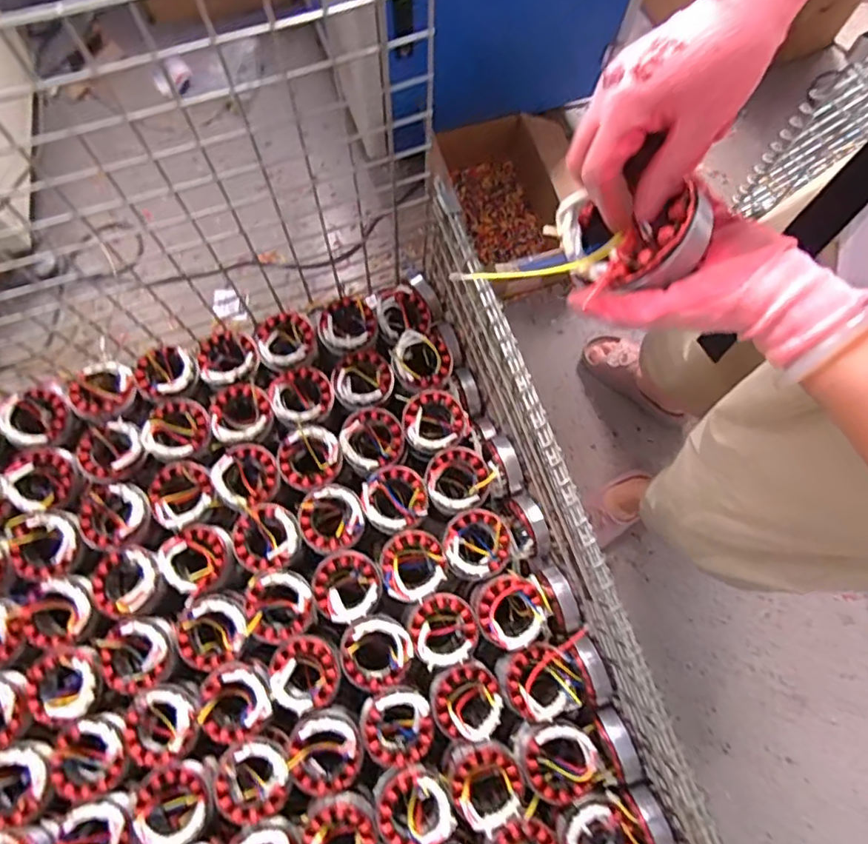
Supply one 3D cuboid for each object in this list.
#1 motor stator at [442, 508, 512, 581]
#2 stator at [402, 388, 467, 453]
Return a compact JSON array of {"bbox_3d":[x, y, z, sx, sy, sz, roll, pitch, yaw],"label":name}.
[{"bbox_3d":[0.056,0.161,0.759,0.088,0.039,0.088,0,73,-1],"label":"motor stator"},{"bbox_3d":[0.001,-0.001,0.814,0.090,0.032,0.086,0,73,-1],"label":"stator"}]

